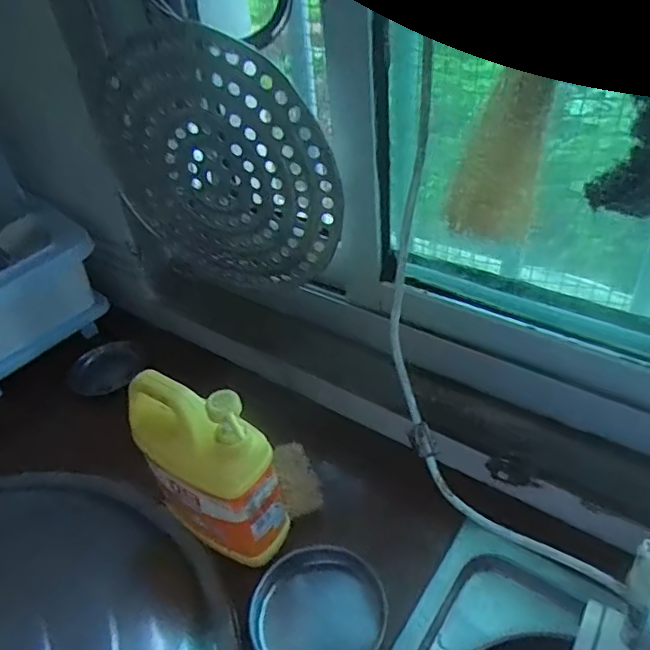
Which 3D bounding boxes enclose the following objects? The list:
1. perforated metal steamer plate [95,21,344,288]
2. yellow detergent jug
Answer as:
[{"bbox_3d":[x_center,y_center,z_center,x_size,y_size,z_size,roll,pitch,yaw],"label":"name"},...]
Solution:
[{"bbox_3d":[-0.116,-0.160,0.617,0.283,0.282,0.017,-9,35,41],"label":"perforated metal steamer plate"},{"bbox_3d":[-0.118,0.143,0.575,0.129,0.238,0.068,22,48,30],"label":"yellow detergent jug"}]

